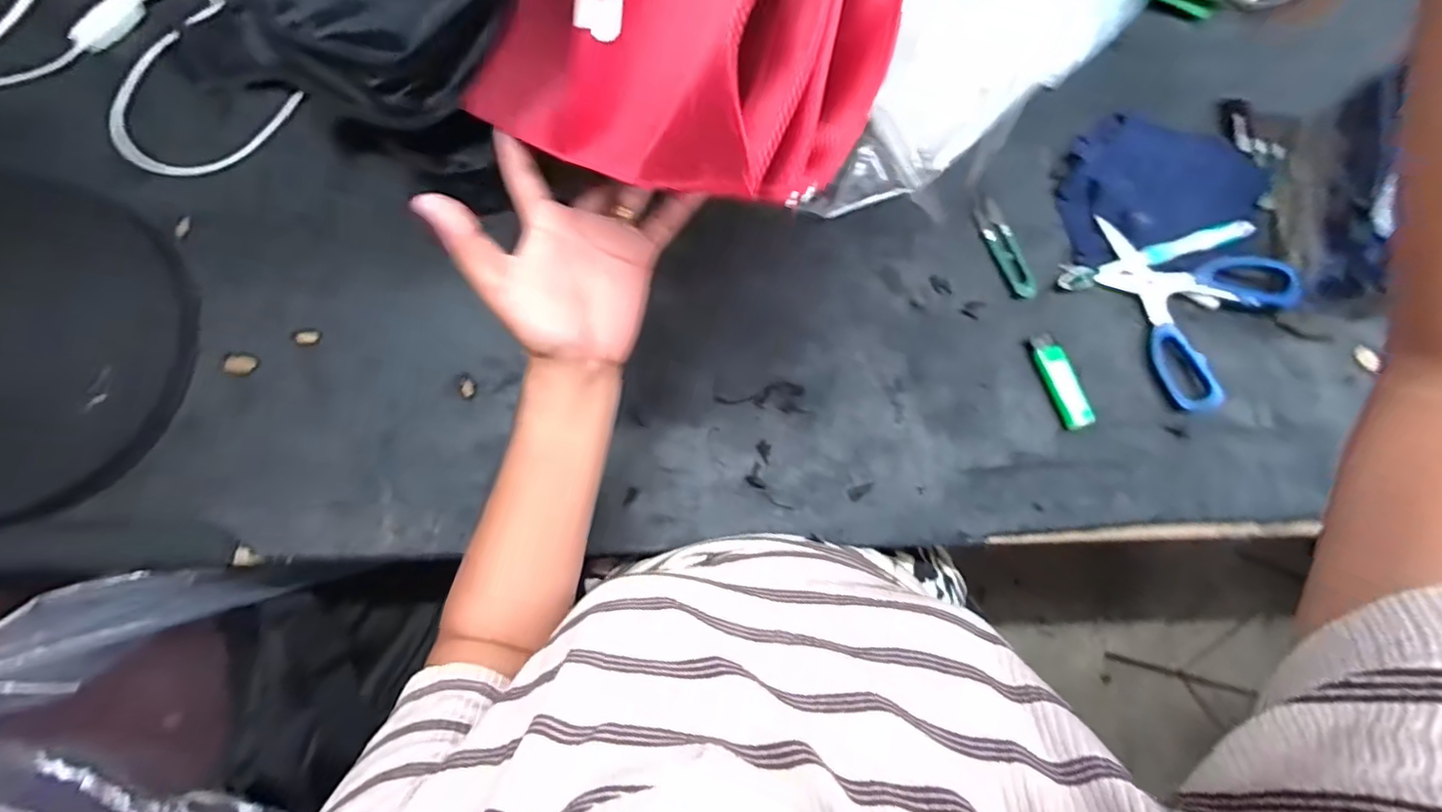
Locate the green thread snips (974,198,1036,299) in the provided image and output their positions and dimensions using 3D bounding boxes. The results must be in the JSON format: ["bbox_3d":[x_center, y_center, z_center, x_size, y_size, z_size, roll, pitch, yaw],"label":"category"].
[{"bbox_3d":[0.246,-0.135,0.526,0.023,0.004,0.090,-21,80,-5],"label":"green thread snips"}]

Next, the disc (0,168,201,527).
[{"bbox_3d":[-0.577,-0.050,0.484,0.284,0.032,0.274,0,79,-1],"label":"disc"}]

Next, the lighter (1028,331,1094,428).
[{"bbox_3d":[0.278,-0.020,0.498,0.022,0.017,0.082,-18,79,-4],"label":"lighter"}]

